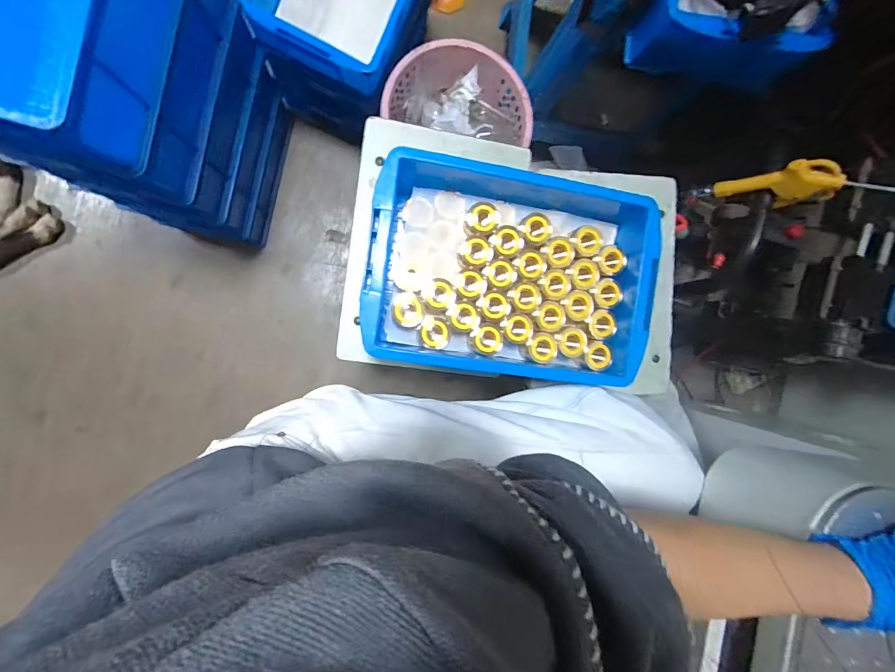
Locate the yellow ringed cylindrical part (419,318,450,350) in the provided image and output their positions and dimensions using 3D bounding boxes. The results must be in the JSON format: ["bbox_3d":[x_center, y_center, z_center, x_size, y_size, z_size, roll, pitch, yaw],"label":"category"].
[{"bbox_3d":[-0.017,-0.003,0.508,0.036,0.036,0.037,9,90,-7],"label":"yellow ringed cylindrical part"}]

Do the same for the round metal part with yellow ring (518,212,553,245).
[{"bbox_3d":[0.115,-0.140,0.518,0.039,0.025,0.033,42,86,-6],"label":"round metal part with yellow ring"}]

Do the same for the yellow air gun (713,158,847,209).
[{"bbox_3d":[0.460,-0.208,0.558,0.029,0.137,0.061,-45,116,-25],"label":"yellow air gun"}]

